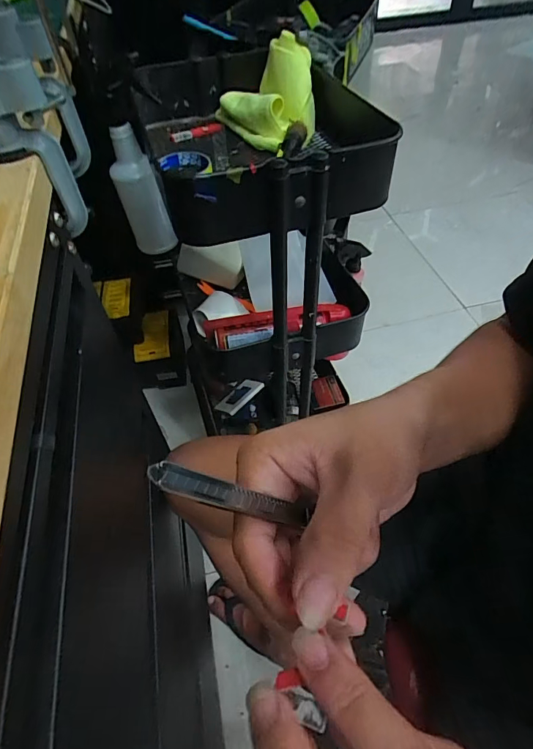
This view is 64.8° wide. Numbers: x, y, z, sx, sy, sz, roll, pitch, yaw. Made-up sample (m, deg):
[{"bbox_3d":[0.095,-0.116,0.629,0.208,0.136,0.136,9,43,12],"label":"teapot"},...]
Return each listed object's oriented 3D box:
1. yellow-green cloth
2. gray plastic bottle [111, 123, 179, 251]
[{"bbox_3d":[0.008,-0.455,0.678,0.119,0.117,0.190,-21,54,-17],"label":"yellow-green cloth"},{"bbox_3d":[-0.222,-0.319,0.757,0.065,0.213,0.077,-36,58,-23],"label":"gray plastic bottle"}]

